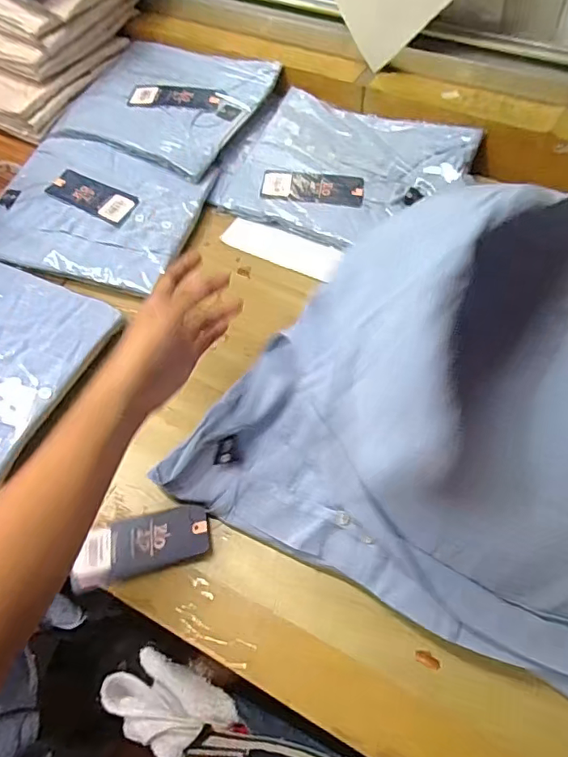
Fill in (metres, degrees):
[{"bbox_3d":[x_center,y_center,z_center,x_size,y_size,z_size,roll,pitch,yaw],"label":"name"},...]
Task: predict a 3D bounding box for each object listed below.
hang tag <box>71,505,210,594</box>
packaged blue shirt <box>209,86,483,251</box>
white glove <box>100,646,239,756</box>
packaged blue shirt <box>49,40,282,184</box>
[{"bbox_3d":[-0.121,0.140,0.441,0.115,0.008,0.048,-18,56,-4],"label":"hang tag"},{"bbox_3d":[0.072,-0.257,0.631,0.280,0.037,0.210,22,64,15],"label":"packaged blue shirt"},{"bbox_3d":[-0.104,0.302,0.473,0.125,0.045,0.069,10,37,39],"label":"white glove"},{"bbox_3d":[-0.160,-0.366,0.679,0.253,0.020,0.203,19,64,14],"label":"packaged blue shirt"}]

